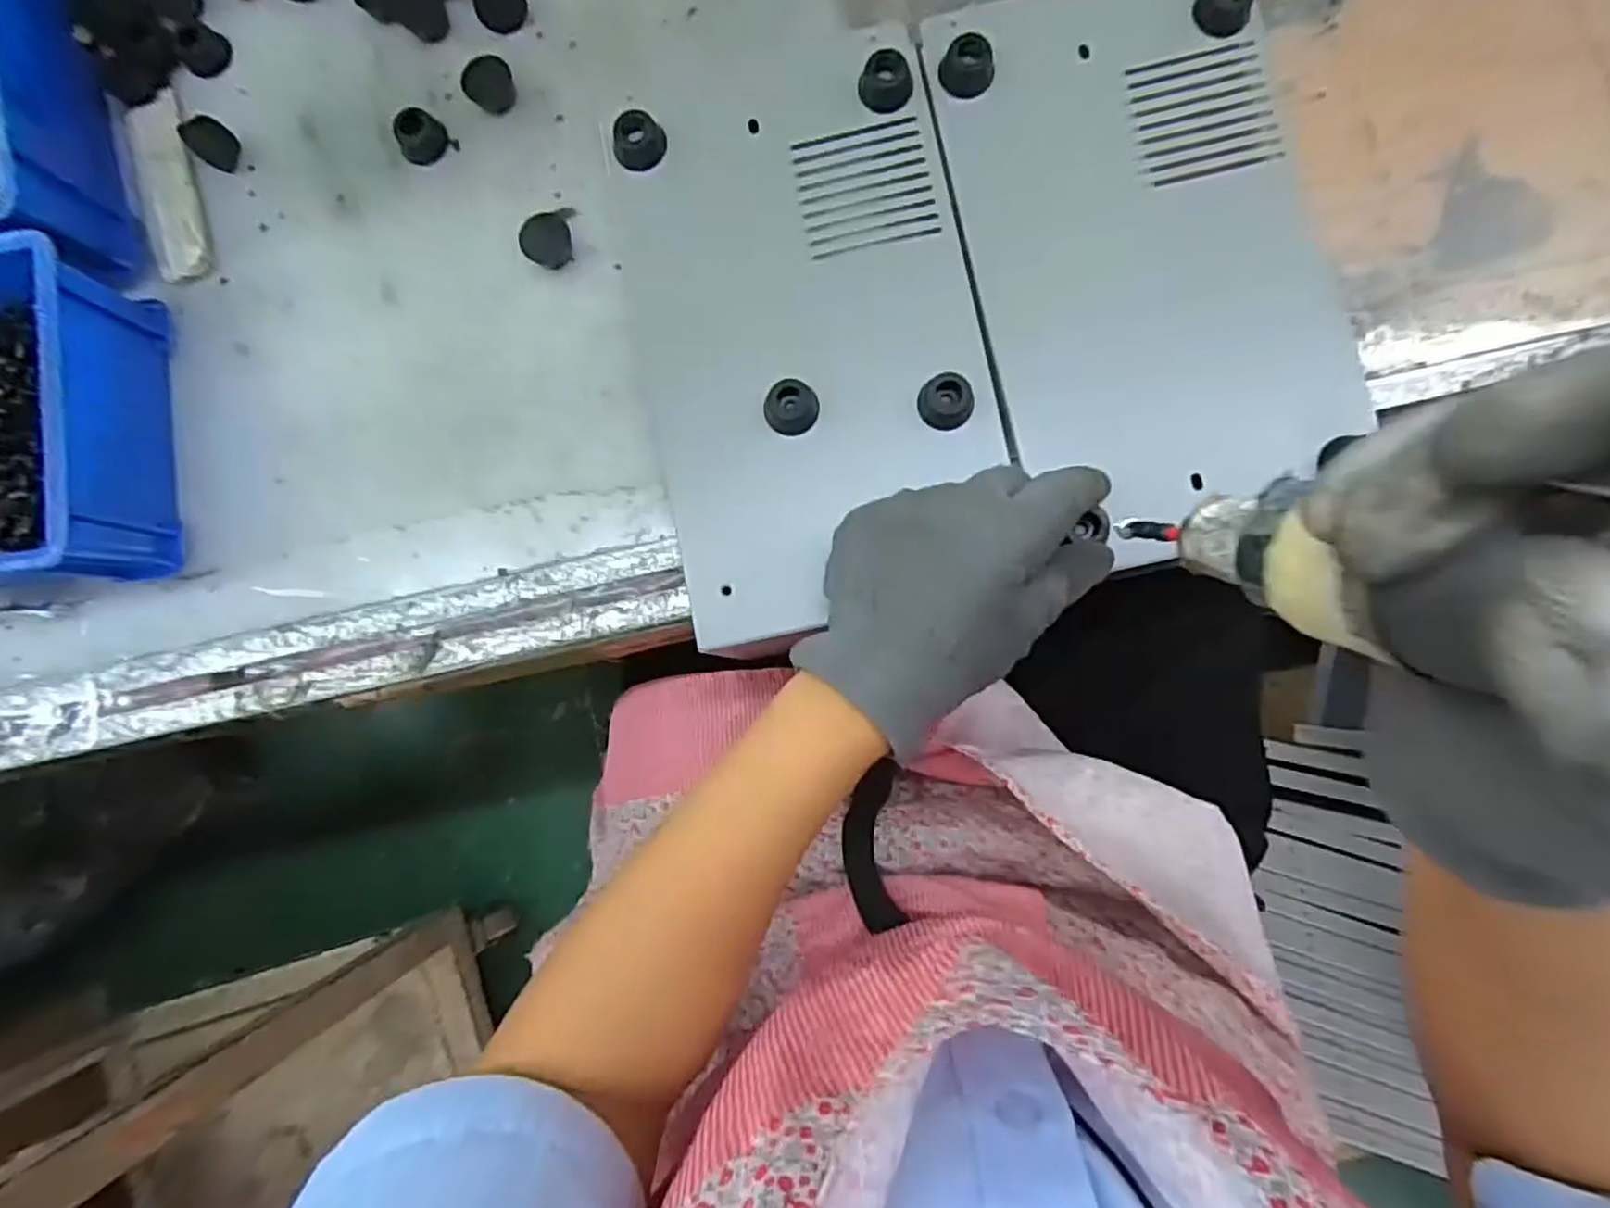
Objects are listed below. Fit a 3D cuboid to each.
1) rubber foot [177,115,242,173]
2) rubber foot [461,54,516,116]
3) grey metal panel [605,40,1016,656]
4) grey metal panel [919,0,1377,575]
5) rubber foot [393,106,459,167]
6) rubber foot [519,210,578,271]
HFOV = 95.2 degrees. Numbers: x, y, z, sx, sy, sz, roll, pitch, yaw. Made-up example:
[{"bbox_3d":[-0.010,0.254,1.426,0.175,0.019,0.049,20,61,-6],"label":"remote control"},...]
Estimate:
[{"bbox_3d":[-0.300,-0.234,0.373,0.019,0.018,0.020,0,87,4],"label":"rubber foot"},{"bbox_3d":[-0.159,-0.260,0.369,0.023,0.014,0.019,1,87,4],"label":"rubber foot"},{"bbox_3d":[0.001,-0.125,0.342,0.156,0.022,0.264,-11,86,3],"label":"grey metal panel"},{"bbox_3d":[0.151,-0.161,0.328,0.145,0.018,0.266,-12,86,3],"label":"grey metal panel"},{"bbox_3d":[-0.194,-0.237,0.372,0.024,0.011,0.026,-38,85,1],"label":"rubber foot"},{"bbox_3d":[-0.126,-0.181,0.361,0.023,0.012,0.028,4,87,4],"label":"rubber foot"}]

